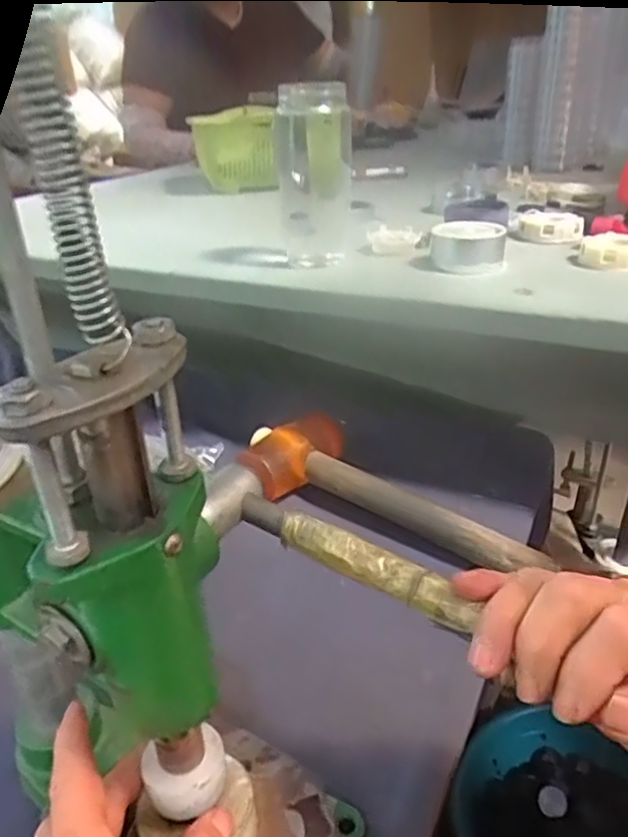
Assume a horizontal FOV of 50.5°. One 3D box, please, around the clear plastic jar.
[{"bbox_3d":[-0.001,-0.232,0.644,0.070,0.163,0.086,-3,28,0],"label":"clear plastic jar"}]

